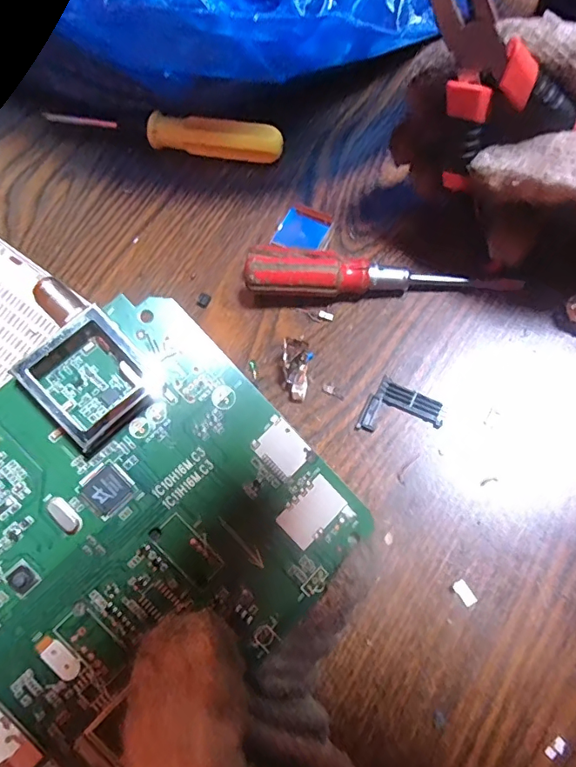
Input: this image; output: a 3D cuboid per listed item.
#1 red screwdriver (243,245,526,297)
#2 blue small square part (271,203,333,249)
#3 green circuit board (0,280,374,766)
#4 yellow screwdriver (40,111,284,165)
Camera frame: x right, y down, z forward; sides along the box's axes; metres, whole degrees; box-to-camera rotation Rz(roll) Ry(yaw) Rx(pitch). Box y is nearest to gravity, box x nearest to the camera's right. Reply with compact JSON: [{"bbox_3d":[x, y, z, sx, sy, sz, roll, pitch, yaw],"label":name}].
[{"bbox_3d":[0.048,-0.053,0.257,0.139,0.020,0.023,4,73,9],"label":"red screwdriver"},{"bbox_3d":[0.008,-0.087,0.280,0.025,0.004,0.030,26,77,14],"label":"blue small square part"},{"bbox_3d":[-0.062,0.054,0.124,0.156,0.011,0.105,-43,91,-17],"label":"green circuit board"},{"bbox_3d":[-0.075,-0.154,0.299,0.145,0.025,0.017,12,74,11],"label":"yellow screwdriver"}]

